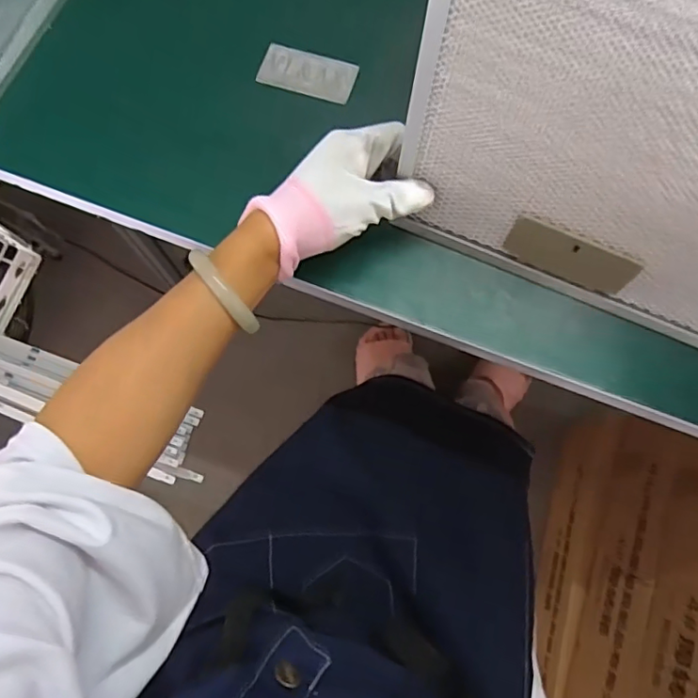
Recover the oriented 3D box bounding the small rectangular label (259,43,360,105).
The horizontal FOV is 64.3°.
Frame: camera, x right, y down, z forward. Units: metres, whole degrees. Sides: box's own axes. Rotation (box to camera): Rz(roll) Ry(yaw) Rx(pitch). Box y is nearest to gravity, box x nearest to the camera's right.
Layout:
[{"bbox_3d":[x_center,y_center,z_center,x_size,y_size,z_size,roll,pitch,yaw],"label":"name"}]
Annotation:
[{"bbox_3d":[-0.034,-0.230,0.463,0.077,0.004,0.038,16,84,1],"label":"small rectangular label"}]

